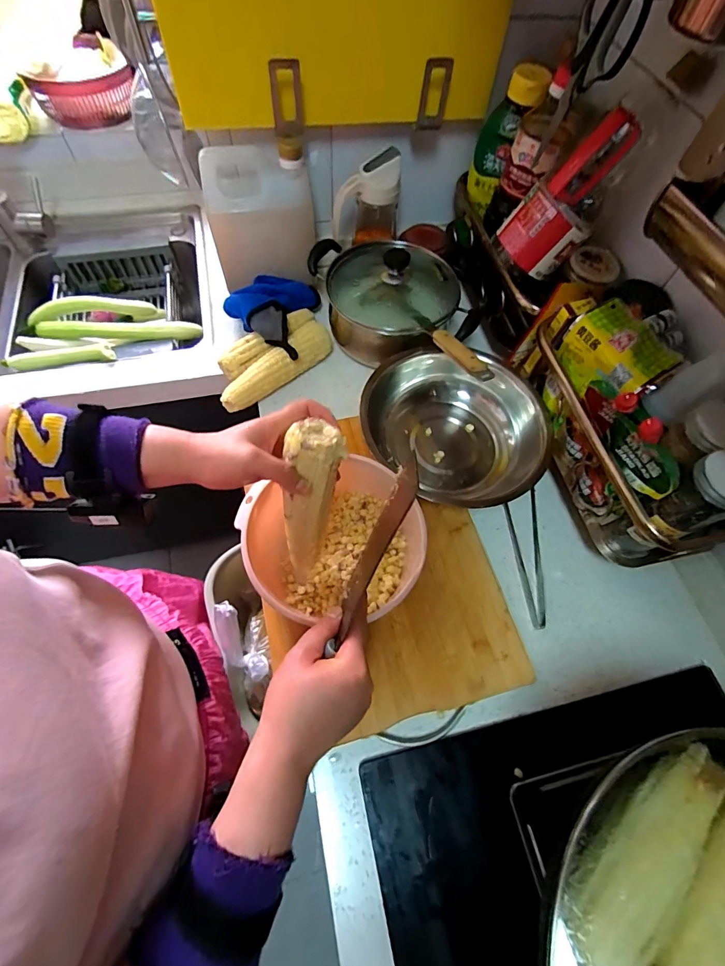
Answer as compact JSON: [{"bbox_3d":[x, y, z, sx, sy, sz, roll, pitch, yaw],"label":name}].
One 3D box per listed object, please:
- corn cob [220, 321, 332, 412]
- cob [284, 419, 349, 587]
[{"bbox_3d":[-0.136,-0.182,0.633,0.199,0.051,0.058,-38,72,-19],"label":"corn cob"},{"bbox_3d":[-0.058,0.033,0.421,0.048,0.222,0.037,17,40,4],"label":"cob"}]

